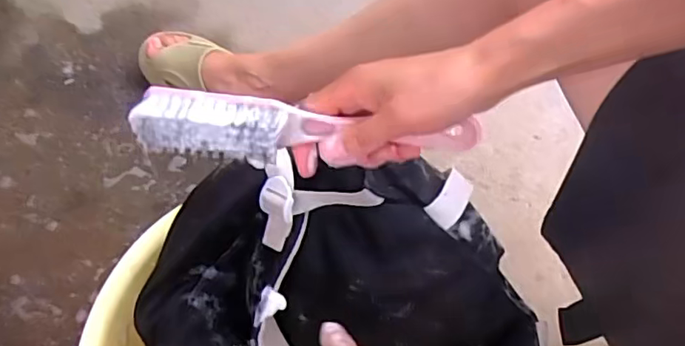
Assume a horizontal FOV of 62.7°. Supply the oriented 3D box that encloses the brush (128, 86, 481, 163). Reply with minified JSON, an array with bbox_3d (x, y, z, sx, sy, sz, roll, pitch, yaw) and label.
[{"bbox_3d":[-0.018,-0.025,0.337,0.200,0.026,0.035,3,62,-11],"label":"brush"}]

